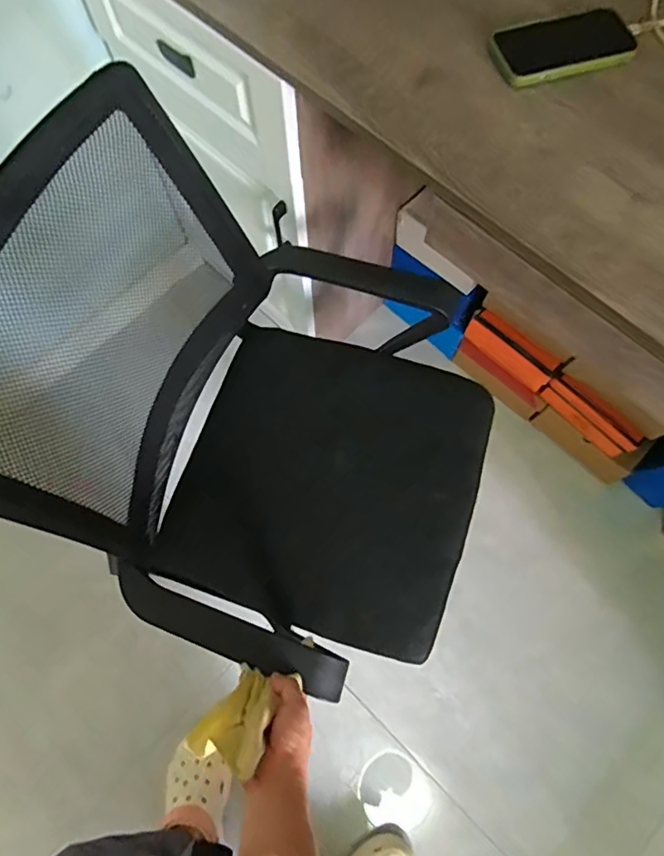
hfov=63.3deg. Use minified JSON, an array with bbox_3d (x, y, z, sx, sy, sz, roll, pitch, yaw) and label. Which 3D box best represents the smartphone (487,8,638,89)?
[{"bbox_3d":[0.253,-0.416,0.586,0.155,0.011,0.091,-18,72,-5],"label":"smartphone"}]

